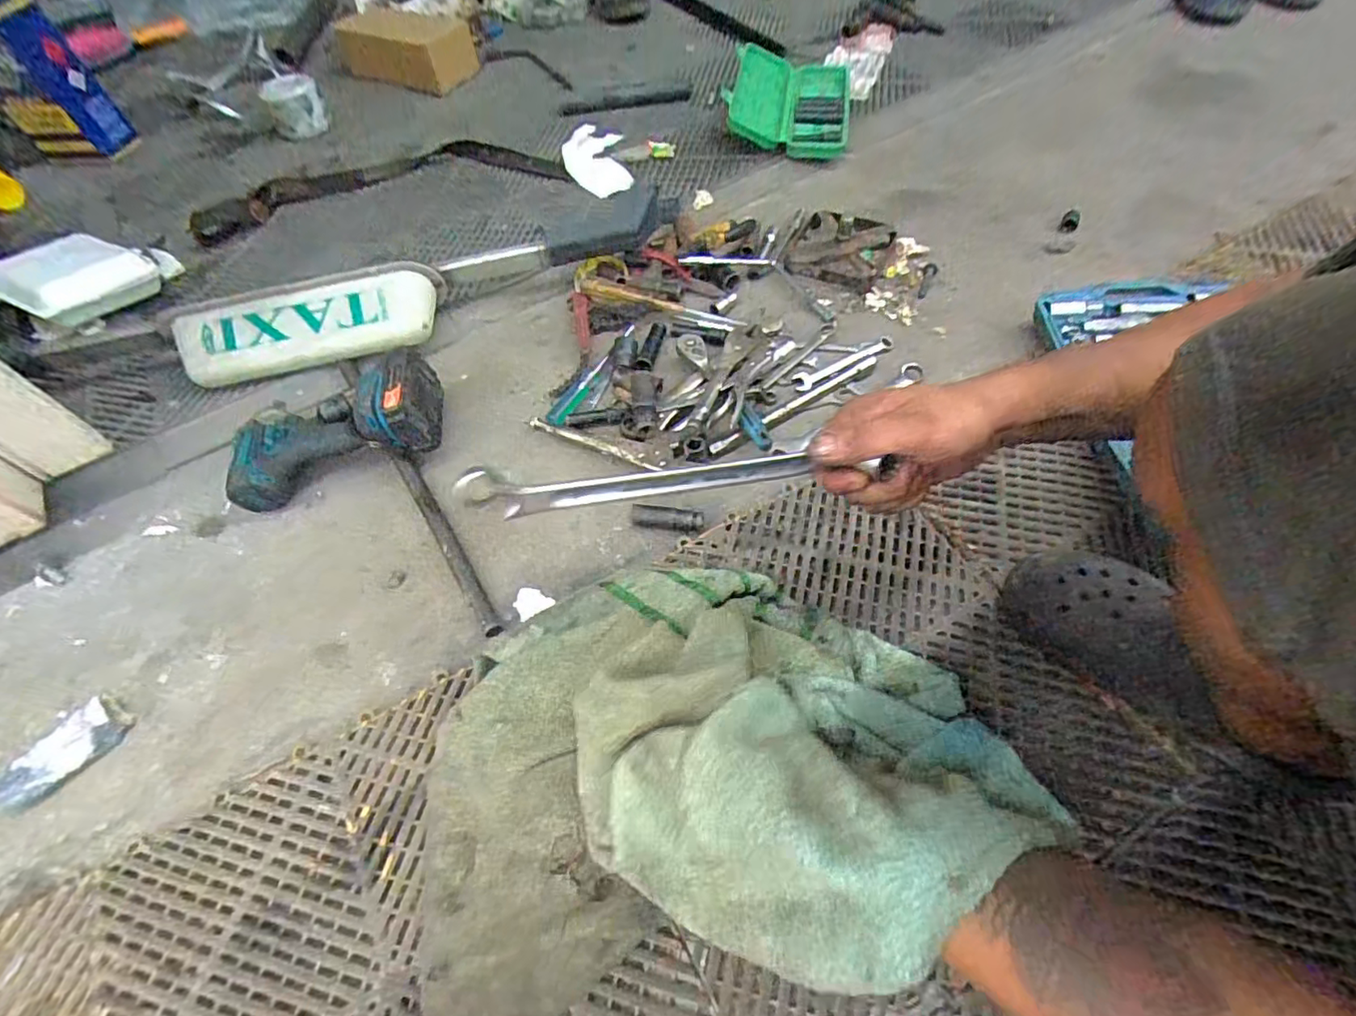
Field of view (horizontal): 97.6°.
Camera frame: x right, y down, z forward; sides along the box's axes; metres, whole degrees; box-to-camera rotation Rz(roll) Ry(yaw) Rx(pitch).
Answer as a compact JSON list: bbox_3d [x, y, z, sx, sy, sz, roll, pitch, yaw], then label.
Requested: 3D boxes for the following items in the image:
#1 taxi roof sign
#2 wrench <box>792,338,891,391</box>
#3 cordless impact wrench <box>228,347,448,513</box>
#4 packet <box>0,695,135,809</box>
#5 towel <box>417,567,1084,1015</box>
[{"bbox_3d":[-0.481,-0.234,0.785,0.345,0.101,0.085,-16,57,-8],"label":"taxi roof sign"},{"bbox_3d":[0.211,-0.183,0.753,0.140,0.013,0.028,-21,58,-11],"label":"wrench"},{"bbox_3d":[-0.403,-0.108,0.699,0.240,0.105,0.154,-16,57,-8],"label":"cordless impact wrench"},{"bbox_3d":[-0.573,0.229,0.549,0.051,0.031,0.105,33,64,22],"label":"packet"},{"bbox_3d":[-0.002,0.162,0.419,0.414,0.207,0.286,-12,57,-5],"label":"towel"}]

